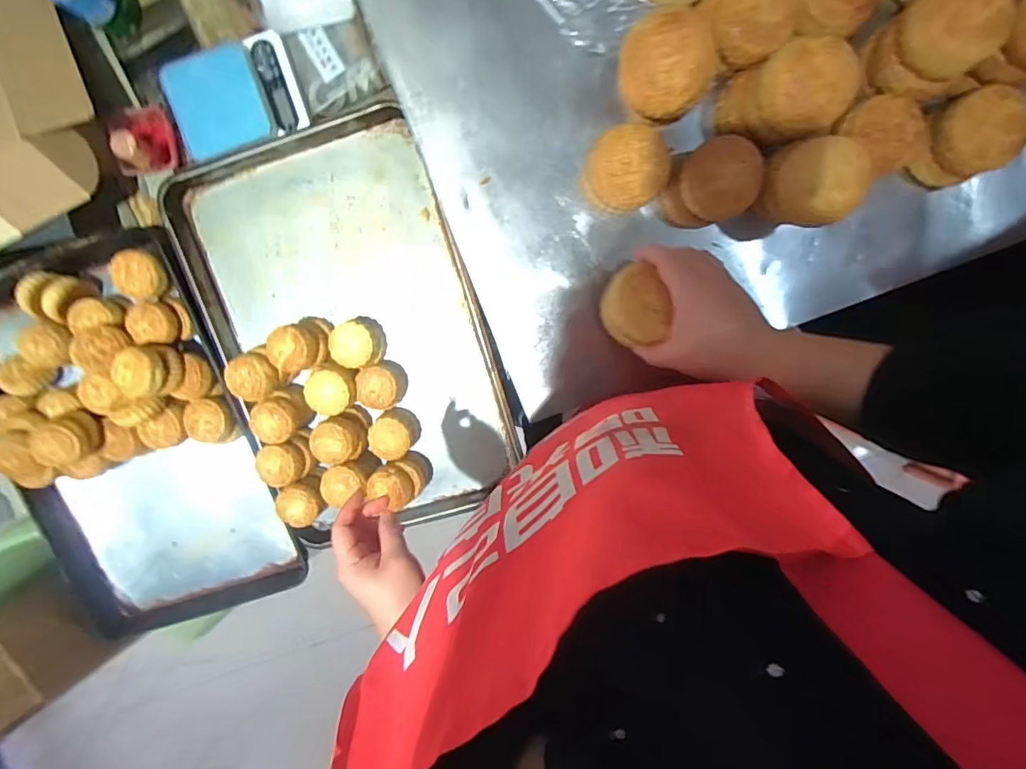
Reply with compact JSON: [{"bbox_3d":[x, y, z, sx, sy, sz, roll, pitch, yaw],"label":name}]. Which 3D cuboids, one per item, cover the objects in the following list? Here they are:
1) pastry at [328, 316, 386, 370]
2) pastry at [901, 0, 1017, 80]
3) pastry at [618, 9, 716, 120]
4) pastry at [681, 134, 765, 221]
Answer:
[{"bbox_3d":[-0.232,-0.062,0.739,0.070,0.058,0.072,0,102,2],"label":"pastry"},{"bbox_3d":[0.355,-0.287,0.390,0.064,0.029,0.071,-21,100,6],"label":"pastry"},{"bbox_3d":[0.117,-0.245,0.375,0.067,0.023,0.067,-22,104,33],"label":"pastry"},{"bbox_3d":[0.189,-0.185,0.440,0.064,0.023,0.067,0,102,2],"label":"pastry"}]

